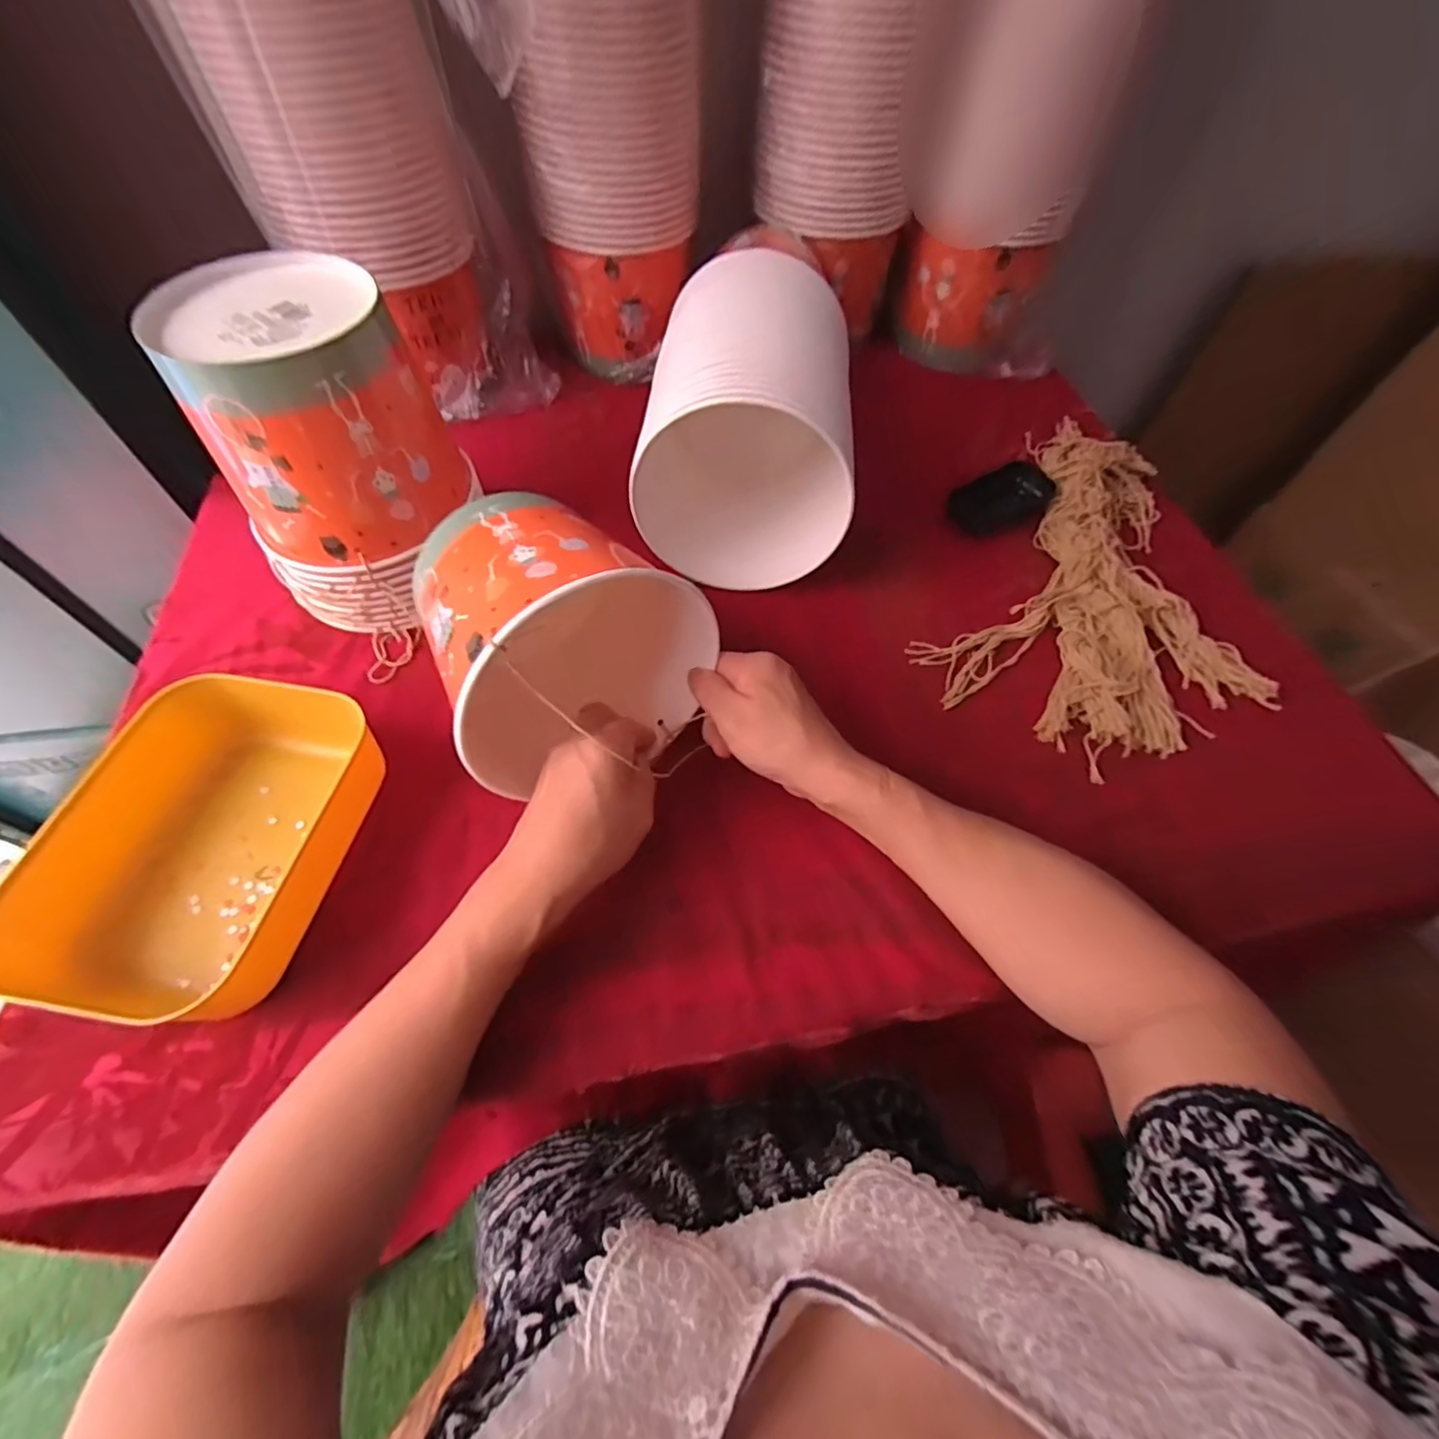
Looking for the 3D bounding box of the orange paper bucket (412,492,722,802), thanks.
[{"bbox_3d":[-0.099,-0.056,0.382,0.157,0.141,0.136,-27,60,-17],"label":"orange paper bucket"}]

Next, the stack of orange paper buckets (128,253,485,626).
[{"bbox_3d":[-0.263,-0.180,0.426,0.127,0.193,0.136,16,59,9],"label":"stack of orange paper buckets"}]

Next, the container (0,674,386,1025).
[{"bbox_3d":[-0.296,0.068,0.361,0.152,0.061,0.203,11,58,6],"label":"container"}]

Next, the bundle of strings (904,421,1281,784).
[{"bbox_3d":[0.341,-0.122,0.509,0.244,0.036,0.380,28,61,16],"label":"bundle of strings"}]

